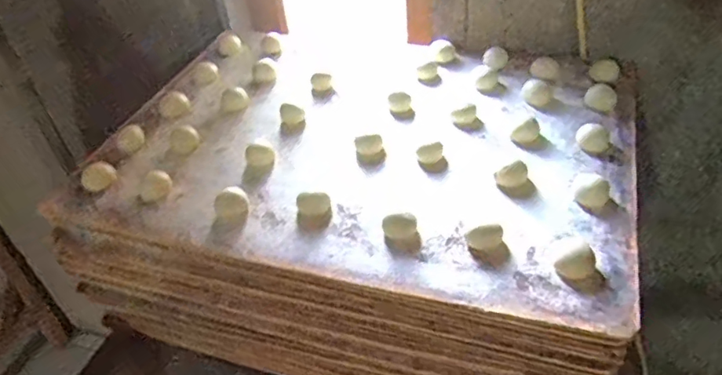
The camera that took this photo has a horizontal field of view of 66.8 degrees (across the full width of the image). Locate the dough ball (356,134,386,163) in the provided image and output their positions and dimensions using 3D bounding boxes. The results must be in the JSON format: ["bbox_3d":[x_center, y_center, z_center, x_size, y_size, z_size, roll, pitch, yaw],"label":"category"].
[{"bbox_3d":[0.011,-0.042,0.596,0.030,0.017,0.028,-4,41,4],"label":"dough ball"}]

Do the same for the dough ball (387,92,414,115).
[{"bbox_3d":[0.047,-0.100,0.652,0.026,0.017,0.027,-8,41,0],"label":"dough ball"}]

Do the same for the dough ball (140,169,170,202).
[{"bbox_3d":[-0.221,-0.003,0.587,0.033,0.022,0.028,-22,43,-16],"label":"dough ball"}]

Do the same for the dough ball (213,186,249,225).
[{"bbox_3d":[-0.129,0.019,0.548,0.033,0.019,0.038,-15,42,-9],"label":"dough ball"}]

